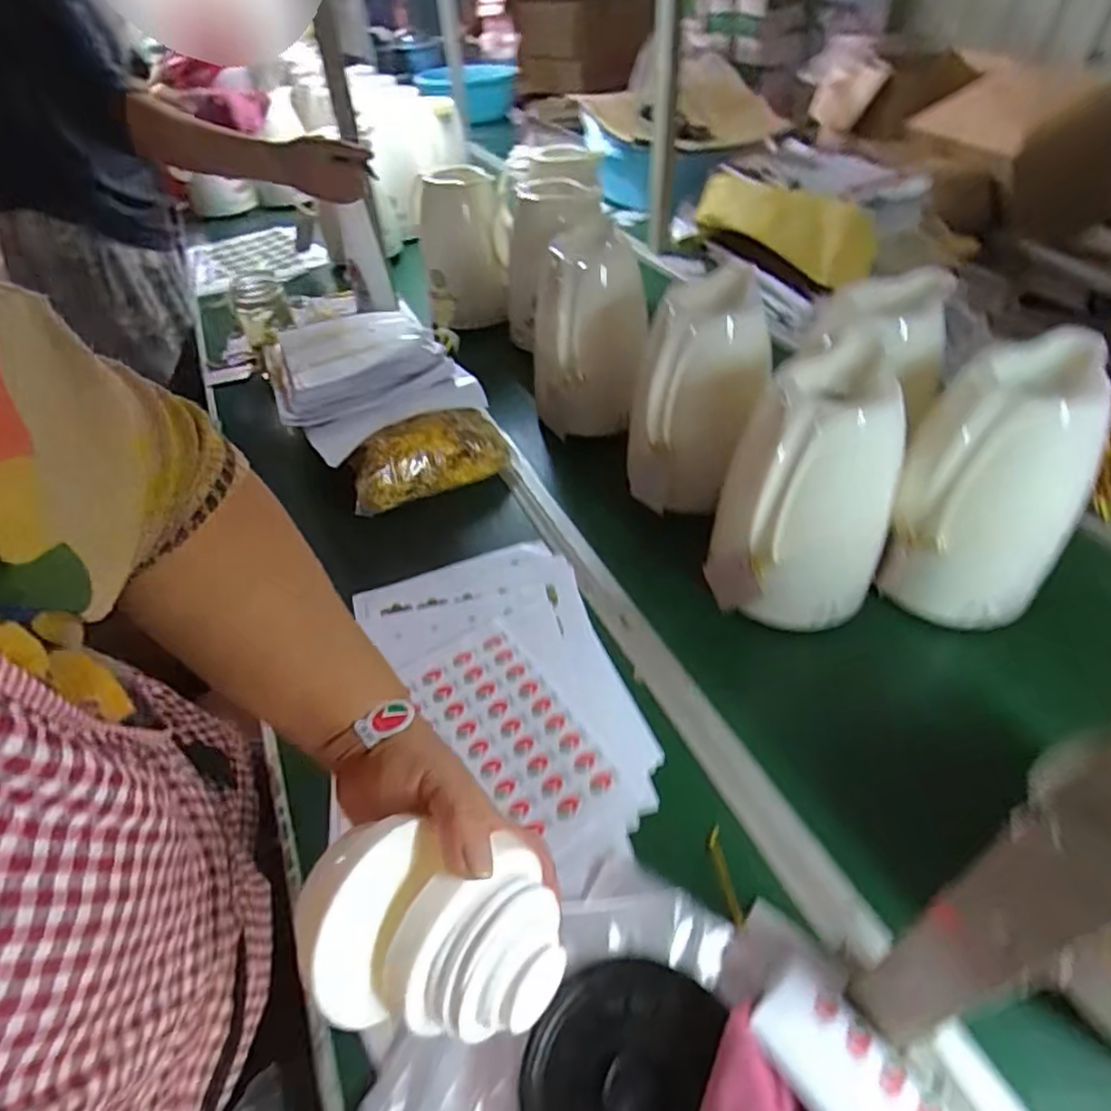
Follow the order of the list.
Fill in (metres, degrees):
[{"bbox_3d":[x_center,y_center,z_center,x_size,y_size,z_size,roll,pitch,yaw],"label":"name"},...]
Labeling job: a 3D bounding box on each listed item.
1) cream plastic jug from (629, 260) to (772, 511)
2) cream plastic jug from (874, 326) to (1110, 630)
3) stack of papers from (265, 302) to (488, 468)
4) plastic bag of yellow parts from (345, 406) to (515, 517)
[{"bbox_3d":[0.161,-0.165,0.721,0.118,0.213,0.159,16,47,18],"label":"cream plastic jug"},{"bbox_3d":[0.399,-0.058,0.592,0.135,0.222,0.166,30,53,29],"label":"cream plastic jug"},{"bbox_3d":[-0.262,-0.262,0.873,0.240,0.074,0.311,-22,47,-18],"label":"stack of papers"},{"bbox_3d":[-0.155,-0.121,0.799,0.200,0.082,0.068,-23,48,-19],"label":"plastic bag of yellow parts"}]

